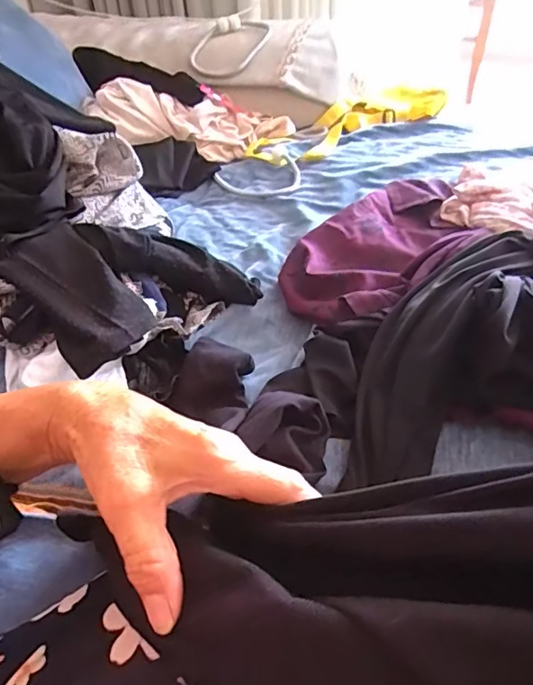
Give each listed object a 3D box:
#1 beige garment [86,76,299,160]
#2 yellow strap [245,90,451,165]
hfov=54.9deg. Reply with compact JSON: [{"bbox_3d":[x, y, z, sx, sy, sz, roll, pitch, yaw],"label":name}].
[{"bbox_3d":[-0.144,-0.394,0.912,0.359,0.095,0.106,4,43,6],"label":"beige garment"},{"bbox_3d":[0.163,-0.406,0.932,0.412,0.032,0.149,-27,48,-25],"label":"yellow strap"}]

